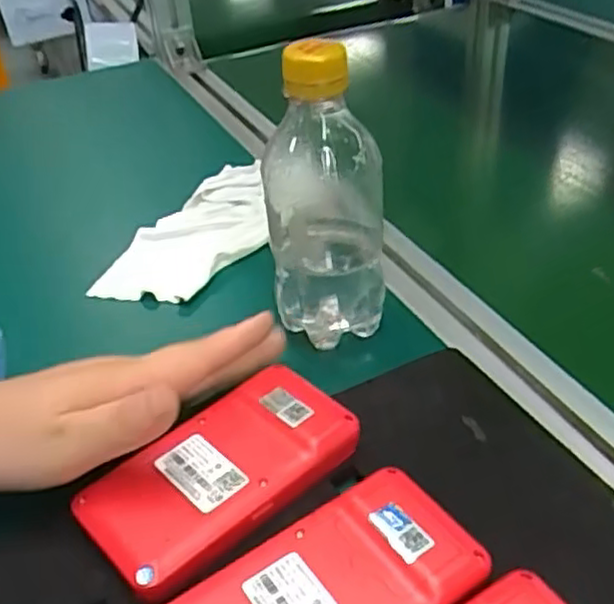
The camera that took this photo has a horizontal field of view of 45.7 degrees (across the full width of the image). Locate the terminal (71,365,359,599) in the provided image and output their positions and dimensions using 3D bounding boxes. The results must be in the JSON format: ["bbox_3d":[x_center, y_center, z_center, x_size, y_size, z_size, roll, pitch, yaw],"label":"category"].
[{"bbox_3d":[-0.038,0.072,0.319,0.064,0.014,0.117,28,47,37],"label":"terminal"}]

